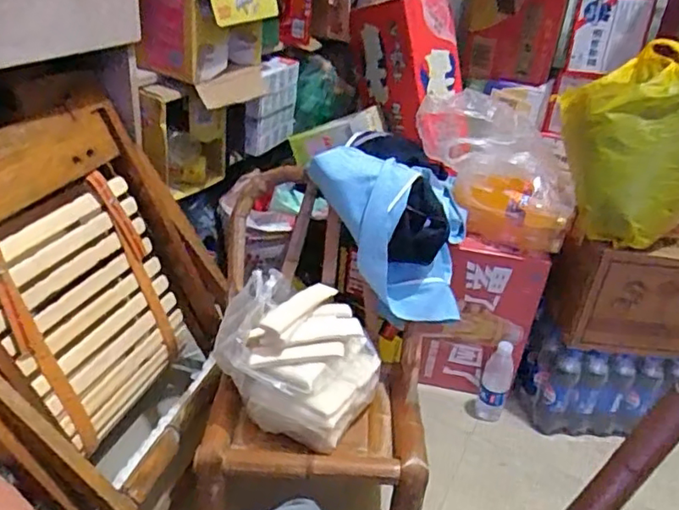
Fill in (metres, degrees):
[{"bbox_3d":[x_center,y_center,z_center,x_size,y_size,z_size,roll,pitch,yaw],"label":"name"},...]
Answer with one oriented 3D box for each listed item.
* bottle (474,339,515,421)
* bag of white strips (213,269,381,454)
[{"bbox_3d":[0.355,0.290,1.331,0.069,0.190,0.058,12,33,16],"label":"bottle"},{"bbox_3d":[-0.071,0.171,0.979,0.251,0.189,0.198,18,33,21],"label":"bag of white strips"}]

